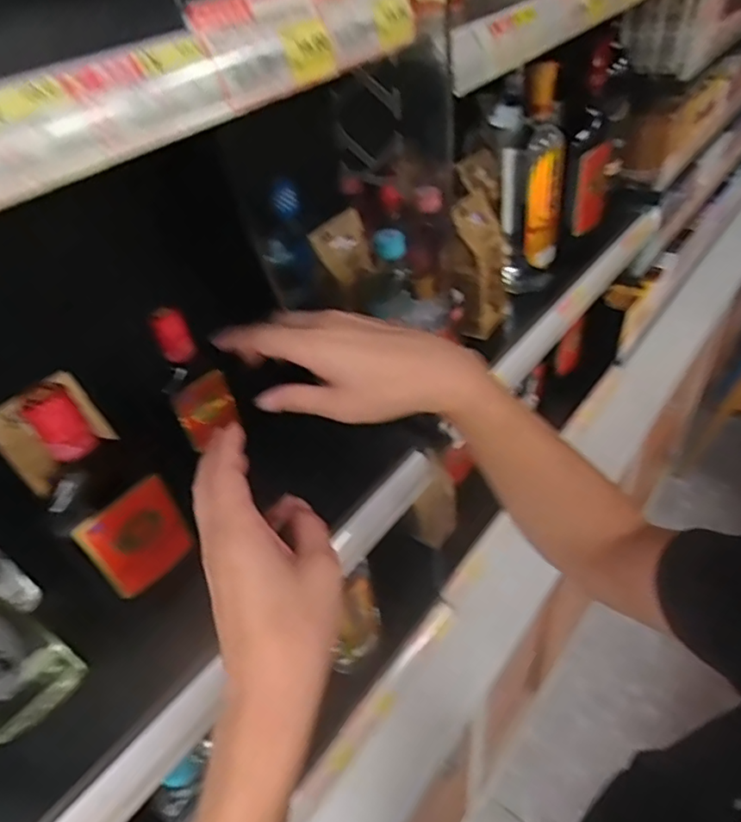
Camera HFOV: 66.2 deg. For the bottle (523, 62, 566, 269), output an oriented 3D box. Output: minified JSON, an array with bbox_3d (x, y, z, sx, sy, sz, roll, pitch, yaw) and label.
[{"bbox_3d":[0.194,-0.266,0.637,0.047,0.209,0.037,6,44,14],"label":"bottle"}]

